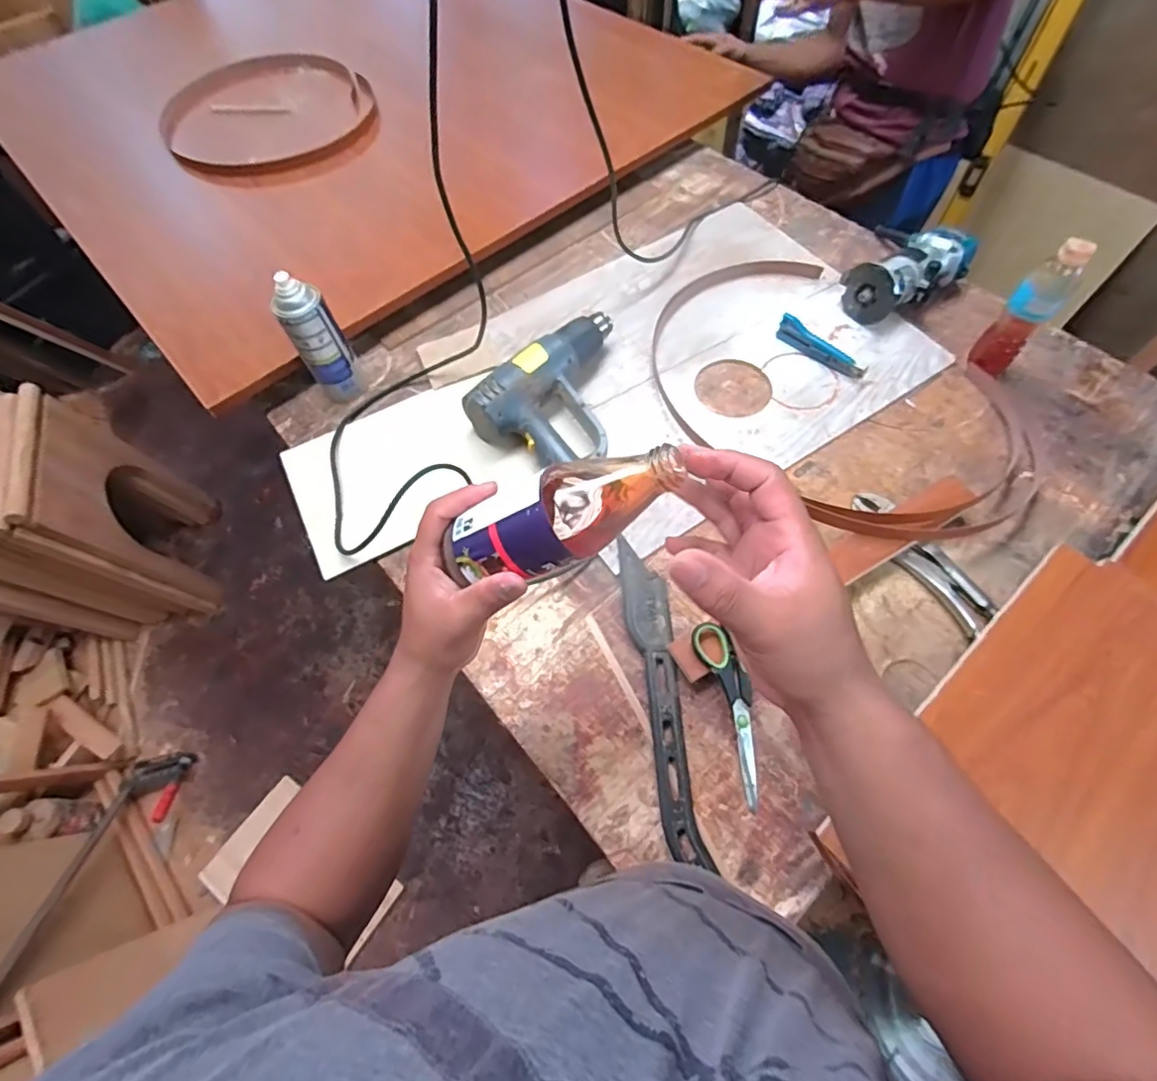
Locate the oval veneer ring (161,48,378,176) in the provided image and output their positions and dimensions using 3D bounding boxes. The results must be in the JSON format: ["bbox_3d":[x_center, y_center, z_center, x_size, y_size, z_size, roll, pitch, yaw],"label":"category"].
[{"bbox_3d":[-0.652,-0.901,1.142,0.413,0.040,0.485,-35,67,-14],"label":"oval veneer ring"}]

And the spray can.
[{"bbox_3d":[-0.358,-0.273,0.763,0.066,0.189,0.055,-30,65,-12],"label":"spray can"}]

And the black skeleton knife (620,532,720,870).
[{"bbox_3d":[0.093,0.162,0.610,0.050,0.020,0.345,-8,63,-1],"label":"black skeleton knife"}]

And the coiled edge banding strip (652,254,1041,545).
[{"bbox_3d":[0.347,-0.220,0.785,0.414,0.041,0.571,-38,67,-15],"label":"coiled edge banding strip"}]

